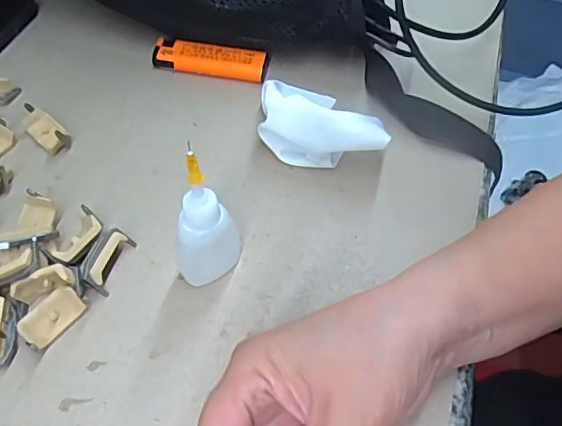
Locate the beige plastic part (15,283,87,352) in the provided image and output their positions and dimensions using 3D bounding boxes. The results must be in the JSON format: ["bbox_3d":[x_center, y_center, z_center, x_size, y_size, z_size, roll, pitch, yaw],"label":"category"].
[{"bbox_3d":[-0.117,0.053,0.285,0.031,0.011,0.019,-45,103,-25],"label":"beige plastic part"}]

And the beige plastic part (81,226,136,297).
[{"bbox_3d":[-0.096,0.025,0.306,0.015,0.017,0.035,16,56,10],"label":"beige plastic part"}]

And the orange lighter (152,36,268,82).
[{"bbox_3d":[-0.052,-0.111,0.404,0.082,0.012,0.023,10,56,6],"label":"orange lighter"}]

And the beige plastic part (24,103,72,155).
[{"bbox_3d":[-0.151,-0.054,0.358,0.036,0.016,0.018,36,62,22],"label":"beige plastic part"}]

